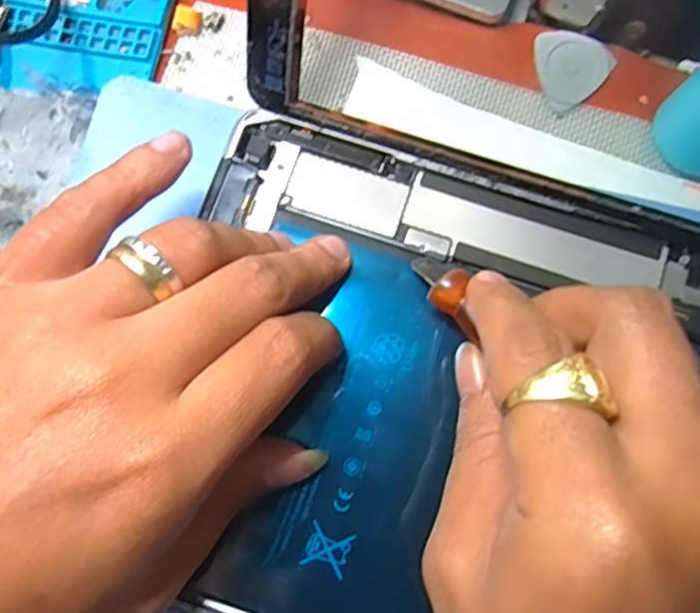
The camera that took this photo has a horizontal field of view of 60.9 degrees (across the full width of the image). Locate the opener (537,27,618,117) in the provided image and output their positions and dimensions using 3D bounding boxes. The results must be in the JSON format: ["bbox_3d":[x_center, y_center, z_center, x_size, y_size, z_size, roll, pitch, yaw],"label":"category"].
[{"bbox_3d":[0.084,-0.093,0.229,0.029,0.004,0.029,0,90,4],"label":"opener"}]

